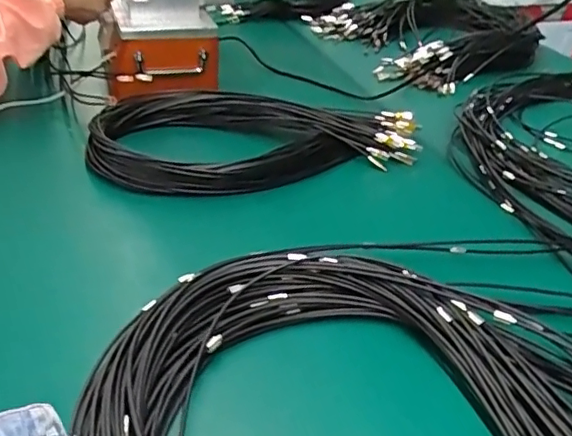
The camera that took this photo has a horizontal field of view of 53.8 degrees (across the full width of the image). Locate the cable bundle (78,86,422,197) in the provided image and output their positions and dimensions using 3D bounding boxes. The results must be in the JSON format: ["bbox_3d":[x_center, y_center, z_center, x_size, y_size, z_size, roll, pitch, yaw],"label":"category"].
[{"bbox_3d":[-0.033,-0.110,0.768,0.446,0.046,0.218,1,34,-5],"label":"cable bundle"}]

